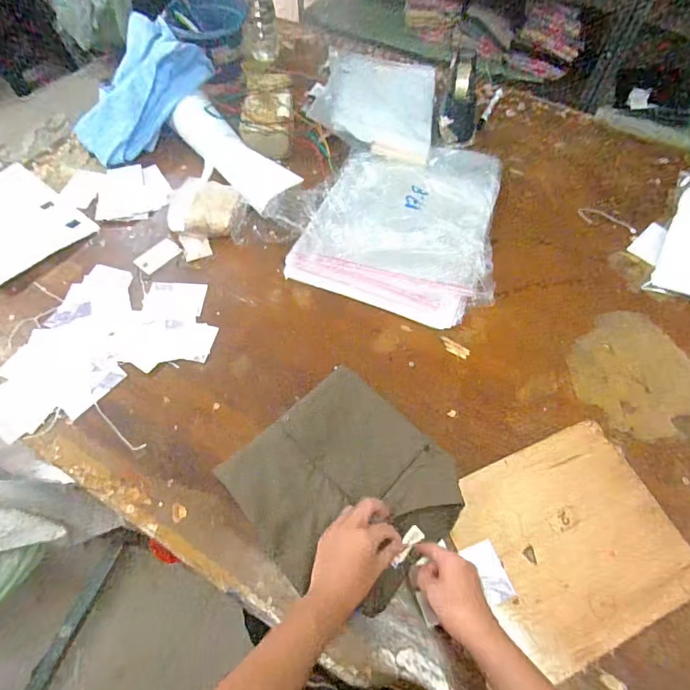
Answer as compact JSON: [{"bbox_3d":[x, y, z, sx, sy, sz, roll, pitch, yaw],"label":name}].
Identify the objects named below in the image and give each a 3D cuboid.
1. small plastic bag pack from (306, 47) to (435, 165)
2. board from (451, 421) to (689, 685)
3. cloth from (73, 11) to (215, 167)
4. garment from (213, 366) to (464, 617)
[{"bbox_3d":[0.069,-0.552,0.999,0.256,0.048,0.360,6,62,4],"label":"small plastic bag pack"},{"bbox_3d":[0.304,0.257,0.612,0.270,0.009,0.246,-23,64,-11],"label":"board"},{"bbox_3d":[-0.464,-0.555,0.986,0.222,0.142,0.302,38,68,19],"label":"cloth"},{"bbox_3d":[0.002,0.188,0.621,0.254,0.024,0.271,-40,68,-19],"label":"garment"}]

